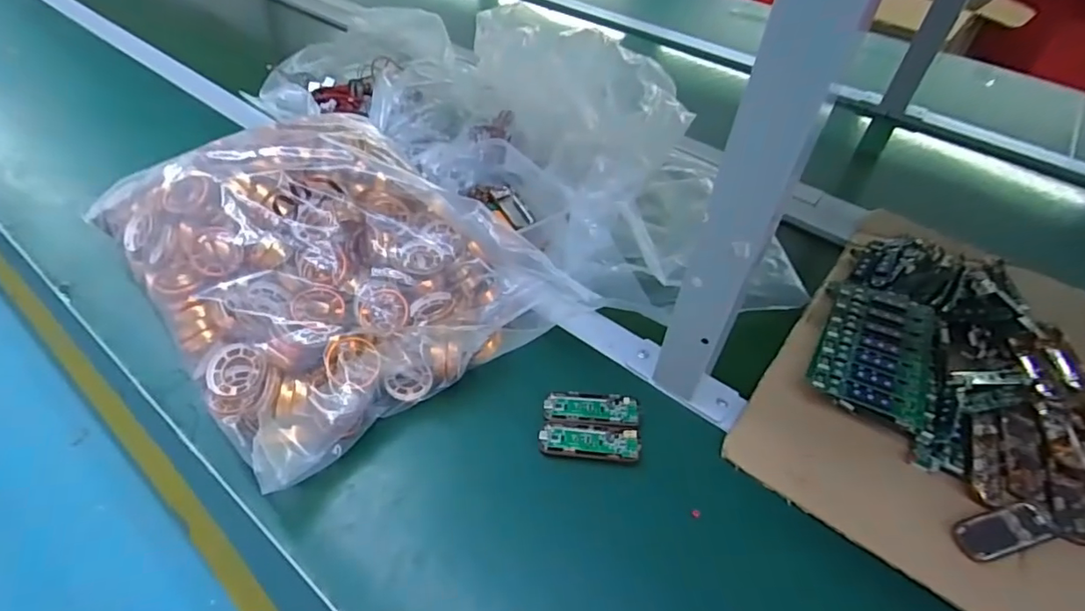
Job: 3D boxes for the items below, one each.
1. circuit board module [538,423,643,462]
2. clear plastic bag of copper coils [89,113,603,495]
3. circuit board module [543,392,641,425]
[{"bbox_3d":[0.040,0.113,0.449,0.084,0.007,0.029,5,47,1],"label":"circuit board module"},{"bbox_3d":[-0.191,-0.052,0.510,0.302,0.109,0.335,-32,56,-29],"label":"clear plastic bag of copper coils"},{"bbox_3d":[0.044,0.089,0.470,0.083,0.005,0.029,5,47,1],"label":"circuit board module"}]

